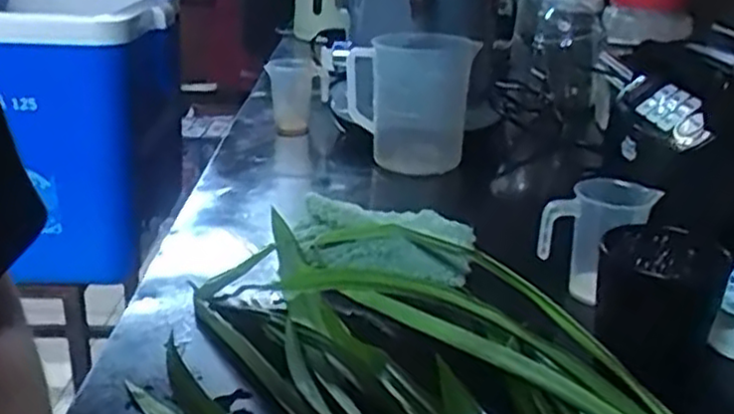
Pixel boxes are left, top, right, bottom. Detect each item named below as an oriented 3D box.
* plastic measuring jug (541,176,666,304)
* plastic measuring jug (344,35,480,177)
[{"bbox_3d":[0.169,0.026,0.554,0.075,0.081,0.052,-14,28,-33],"label":"plastic measuring jug"},{"bbox_3d":[0.049,-0.122,0.839,0.105,0.138,0.115,-16,28,-37],"label":"plastic measuring jug"}]

